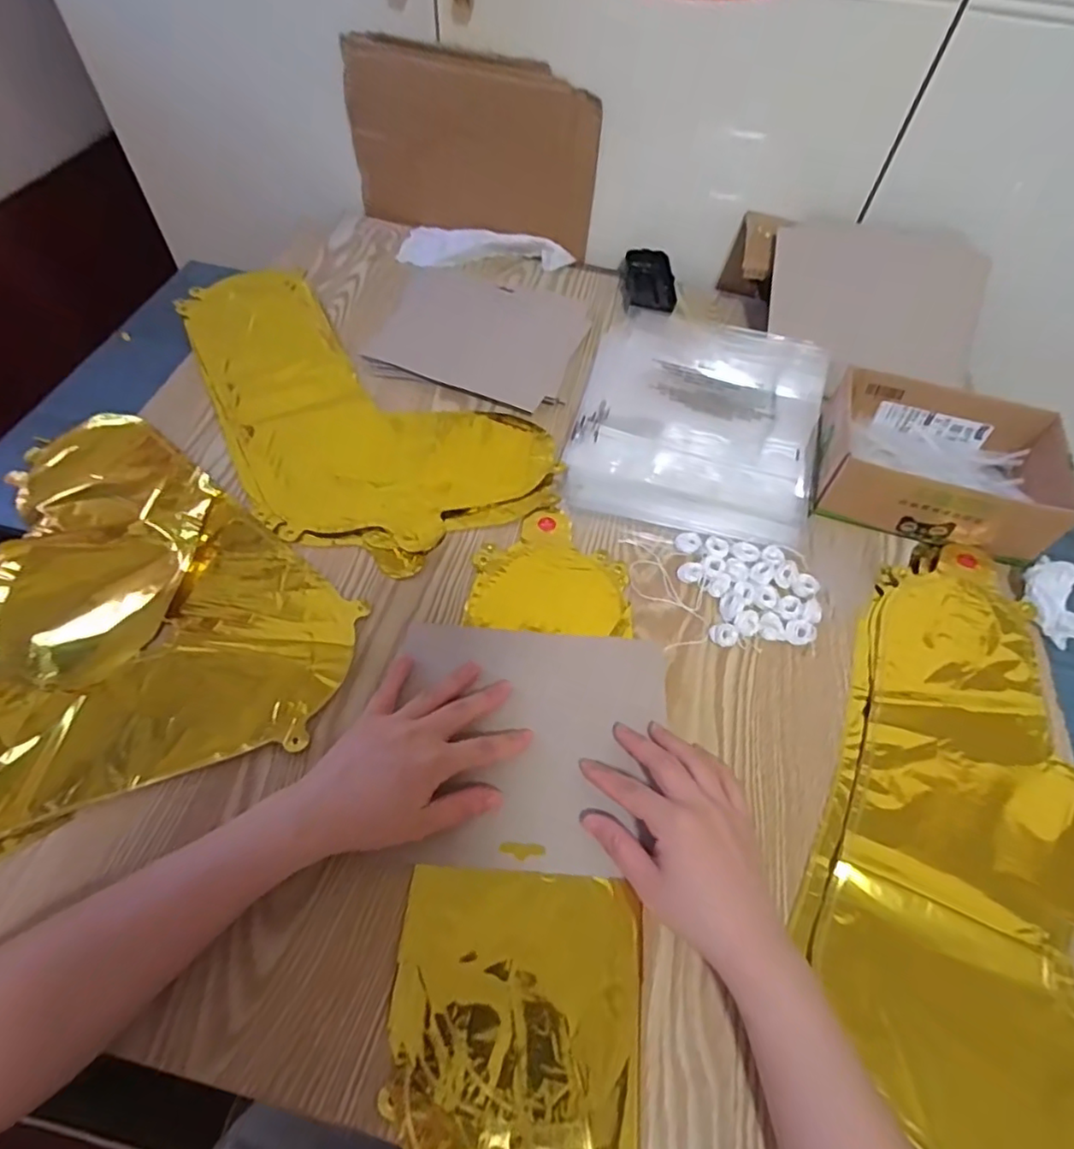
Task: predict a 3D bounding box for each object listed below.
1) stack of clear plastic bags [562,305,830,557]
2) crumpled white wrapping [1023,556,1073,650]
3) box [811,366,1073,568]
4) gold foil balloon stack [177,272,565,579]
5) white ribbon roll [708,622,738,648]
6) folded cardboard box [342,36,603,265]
[{"bbox_3d":[0.156,-0.155,0.574,0.218,0.028,0.269,14,56,5],"label":"stack of clear plastic bags"},{"bbox_3d":[0.419,0.024,0.490,0.057,0.040,0.061,2,56,-3],"label":"crumpled white wrapping"},{"bbox_3d":[0.348,-0.098,0.525,0.189,0.062,0.141,18,57,7],"label":"box"},{"bbox_3d":[-0.190,-0.177,0.582,0.236,0.013,0.432,-31,64,-23],"label":"gold foil balloon stack"},{"bbox_3d":[0.141,0.047,0.454,0.019,0.011,0.018,2,56,-3],"label":"white ribbon roll"},{"bbox_3d":[-0.071,-0.463,0.667,0.272,0.172,0.028,18,57,7],"label":"folded cardboard box"}]

